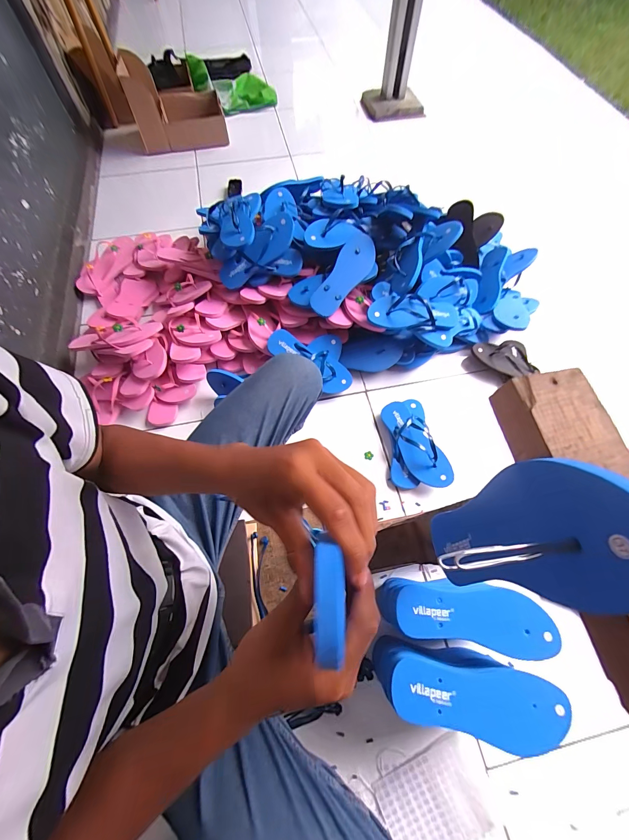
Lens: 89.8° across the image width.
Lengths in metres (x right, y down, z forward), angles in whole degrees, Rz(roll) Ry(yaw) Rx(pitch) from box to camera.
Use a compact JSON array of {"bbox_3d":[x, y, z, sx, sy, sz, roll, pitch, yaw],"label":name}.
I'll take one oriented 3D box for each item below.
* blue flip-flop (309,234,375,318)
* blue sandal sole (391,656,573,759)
[{"bbox_3d":[0.077,-0.382,0.835,0.088,0.034,0.230,40,90,-3],"label":"blue flip-flop"},{"bbox_3d":[0.232,0.402,0.446,0.236,0.021,0.086,6,65,3],"label":"blue sandal sole"}]

